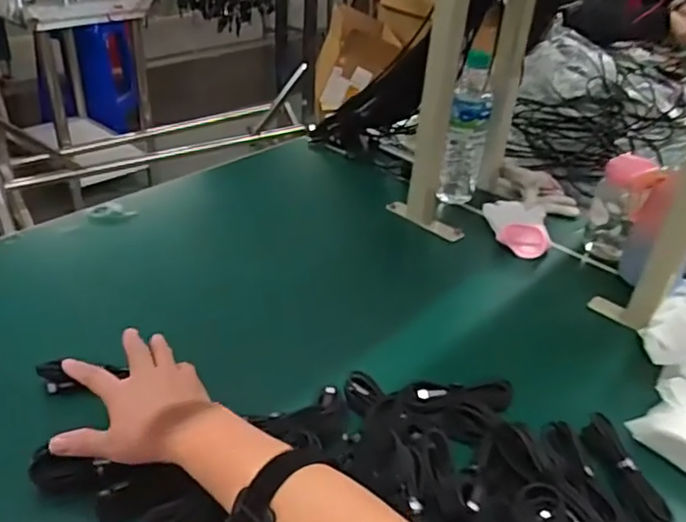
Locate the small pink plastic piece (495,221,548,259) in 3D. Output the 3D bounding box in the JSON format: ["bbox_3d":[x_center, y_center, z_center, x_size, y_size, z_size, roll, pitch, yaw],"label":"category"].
[{"bbox_3d":[0.242,-0.030,0.826,0.065,0.041,0.024,18,36,22],"label":"small pink plastic piece"}]

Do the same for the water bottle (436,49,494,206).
[{"bbox_3d":[0.183,-0.191,0.900,0.058,0.203,0.074,12,34,12],"label":"water bottle"}]

